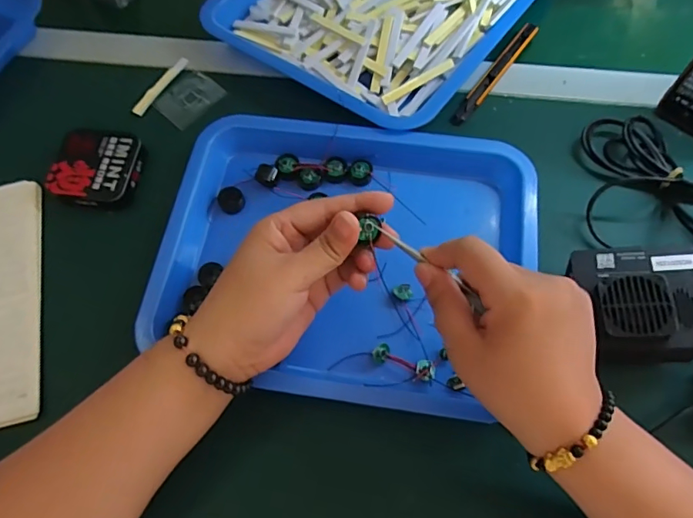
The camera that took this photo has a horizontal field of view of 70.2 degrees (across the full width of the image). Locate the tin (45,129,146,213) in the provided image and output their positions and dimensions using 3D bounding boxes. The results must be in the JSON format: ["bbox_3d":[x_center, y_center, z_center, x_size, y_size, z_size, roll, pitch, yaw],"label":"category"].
[{"bbox_3d":[-0.218,-0.079,0.429,0.066,0.019,0.071,7,69,4],"label":"tin"}]

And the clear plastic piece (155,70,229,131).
[{"bbox_3d":[-0.153,-0.156,0.472,0.050,0.004,0.056,40,75,15],"label":"clear plastic piece"}]

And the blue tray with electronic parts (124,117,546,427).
[{"bbox_3d":[-0.001,-0.006,0.390,0.278,0.033,0.222,9,70,5],"label":"blue tray with electronic parts"}]

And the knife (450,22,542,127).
[{"bbox_3d":[0.144,-0.179,0.474,0.015,0.006,0.143,35,74,13],"label":"knife"}]

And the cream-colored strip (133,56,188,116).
[{"bbox_3d":[-0.179,-0.170,0.478,0.012,0.004,0.078,26,72,10],"label":"cream-colored strip"}]

